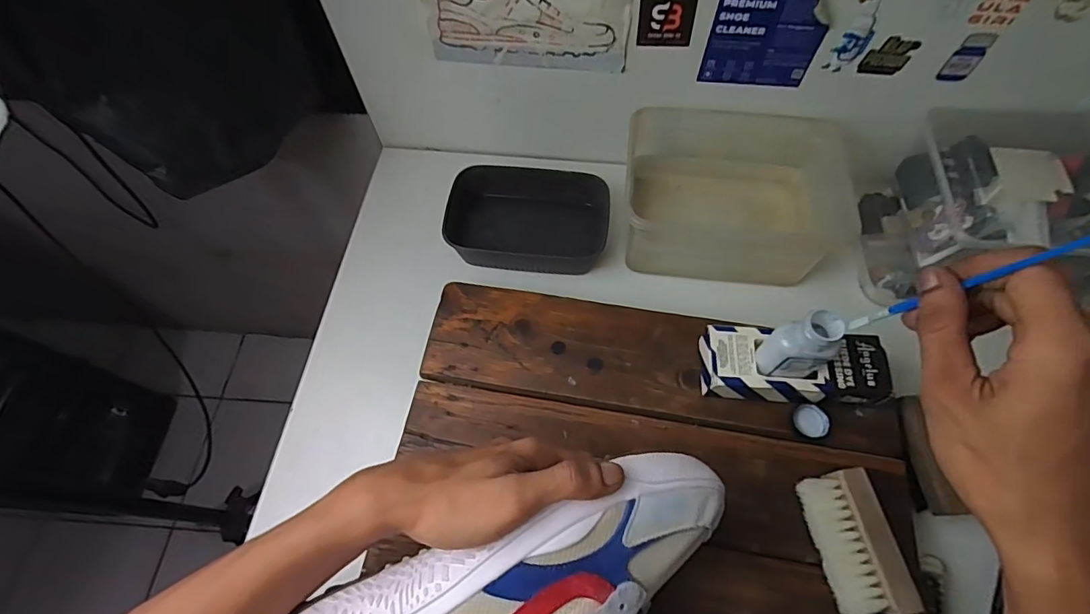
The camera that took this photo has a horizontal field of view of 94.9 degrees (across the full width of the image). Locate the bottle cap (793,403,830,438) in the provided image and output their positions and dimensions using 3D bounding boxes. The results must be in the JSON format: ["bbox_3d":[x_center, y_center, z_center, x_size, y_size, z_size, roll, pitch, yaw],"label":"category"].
[{"bbox_3d":[0.220,0.094,0.413,0.024,0.007,0.027,-28,68,-12],"label":"bottle cap"}]

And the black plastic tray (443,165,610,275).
[{"bbox_3d":[-0.018,-0.095,0.542,0.165,0.045,0.107,3,65,2],"label":"black plastic tray"}]

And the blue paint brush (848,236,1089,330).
[{"bbox_3d":[0.210,-0.008,0.262,0.004,0.166,0.006,11,76,3],"label":"blue paint brush"}]

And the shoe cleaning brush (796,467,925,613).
[{"bbox_3d":[0.223,0.169,0.364,0.043,0.036,0.091,-7,65,-3],"label":"shoe cleaning brush"}]

